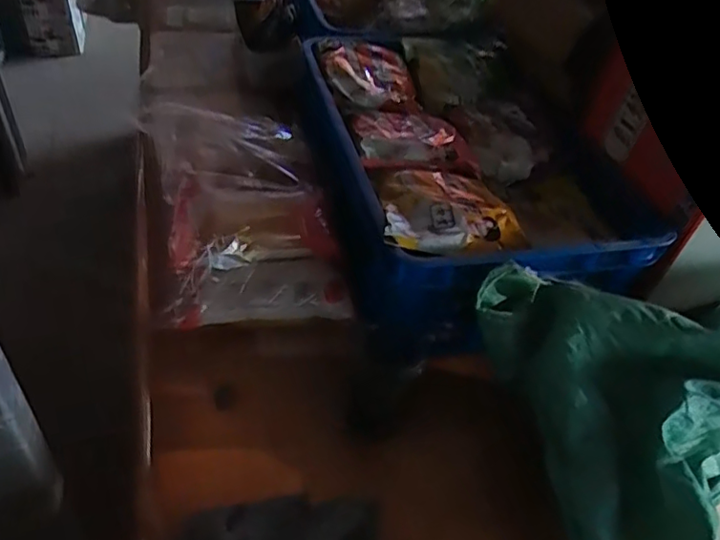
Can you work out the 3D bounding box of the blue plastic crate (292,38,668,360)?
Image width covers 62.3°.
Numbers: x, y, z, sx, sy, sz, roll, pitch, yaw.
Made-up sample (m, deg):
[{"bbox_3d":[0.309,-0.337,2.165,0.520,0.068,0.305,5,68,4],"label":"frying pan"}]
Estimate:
[{"bbox_3d":[0.122,-0.133,0.793,0.338,0.159,0.475,-5,45,-13],"label":"blue plastic crate"}]

